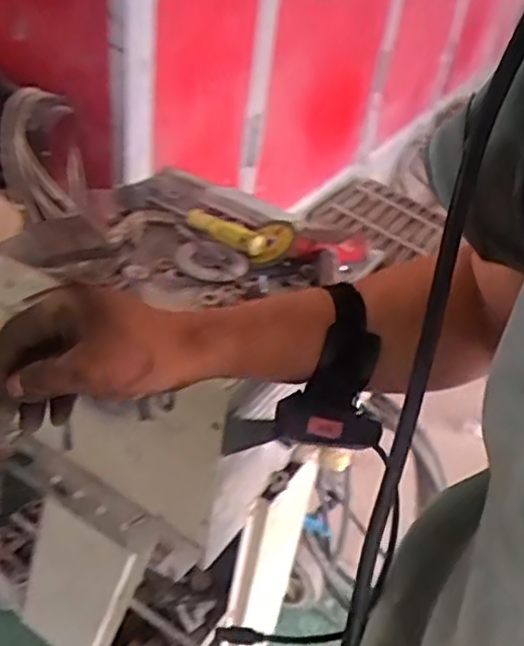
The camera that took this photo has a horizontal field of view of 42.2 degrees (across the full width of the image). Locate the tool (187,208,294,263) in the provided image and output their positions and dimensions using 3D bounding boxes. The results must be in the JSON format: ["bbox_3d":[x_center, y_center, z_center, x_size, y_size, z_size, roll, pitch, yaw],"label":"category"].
[{"bbox_3d":[-0.031,-0.114,0.875,0.137,0.034,0.055,12,35,6],"label":"tool"}]

